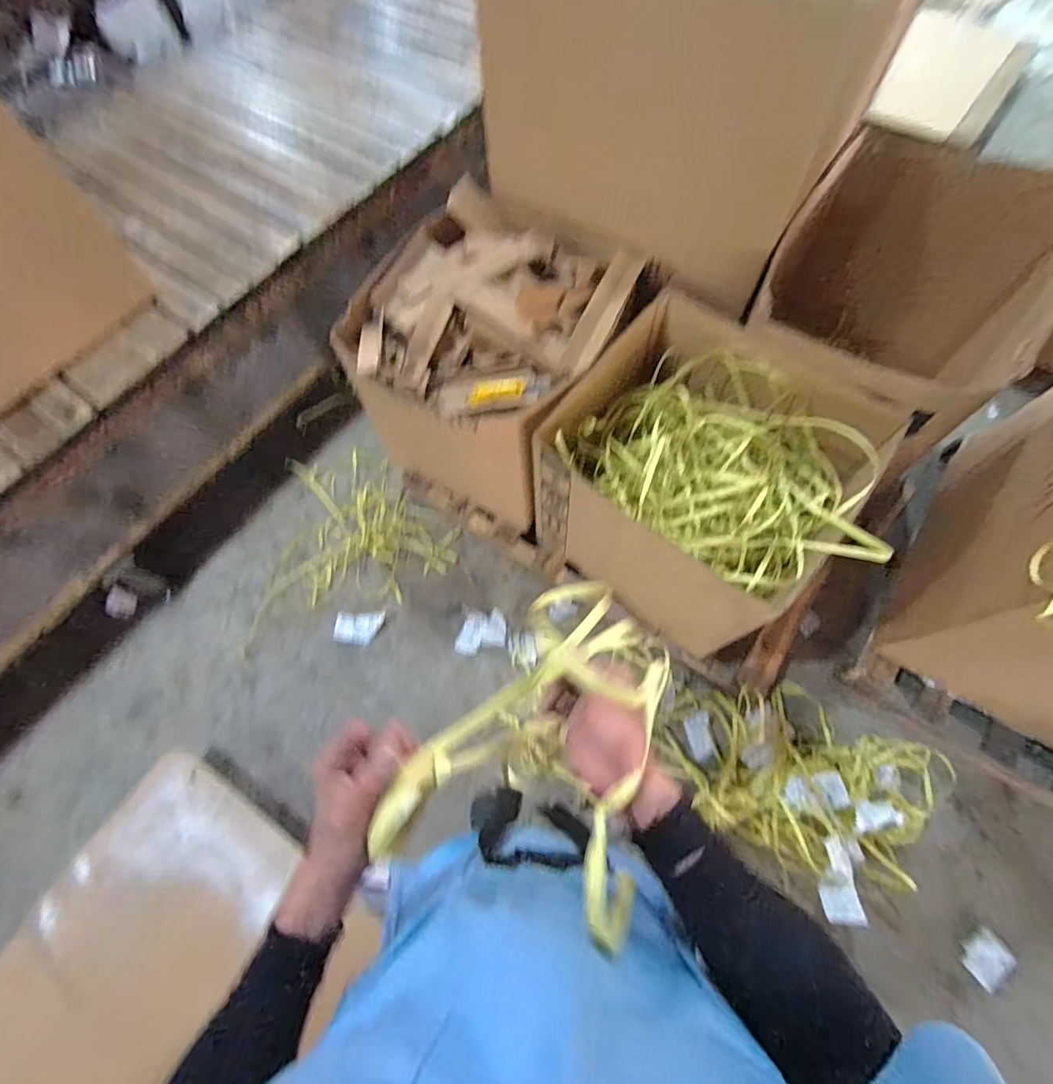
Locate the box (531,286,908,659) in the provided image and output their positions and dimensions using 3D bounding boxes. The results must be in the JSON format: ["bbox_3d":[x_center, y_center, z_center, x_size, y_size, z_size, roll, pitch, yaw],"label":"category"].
[{"bbox_3d":[0.456,-0.161,1.278,0.656,0.540,0.631,36,74,15],"label":"box"}]

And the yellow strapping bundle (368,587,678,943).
[{"bbox_3d":[0.037,0.168,0.431,0.209,0.125,0.277,22,71,10],"label":"yellow strapping bundle"}]

